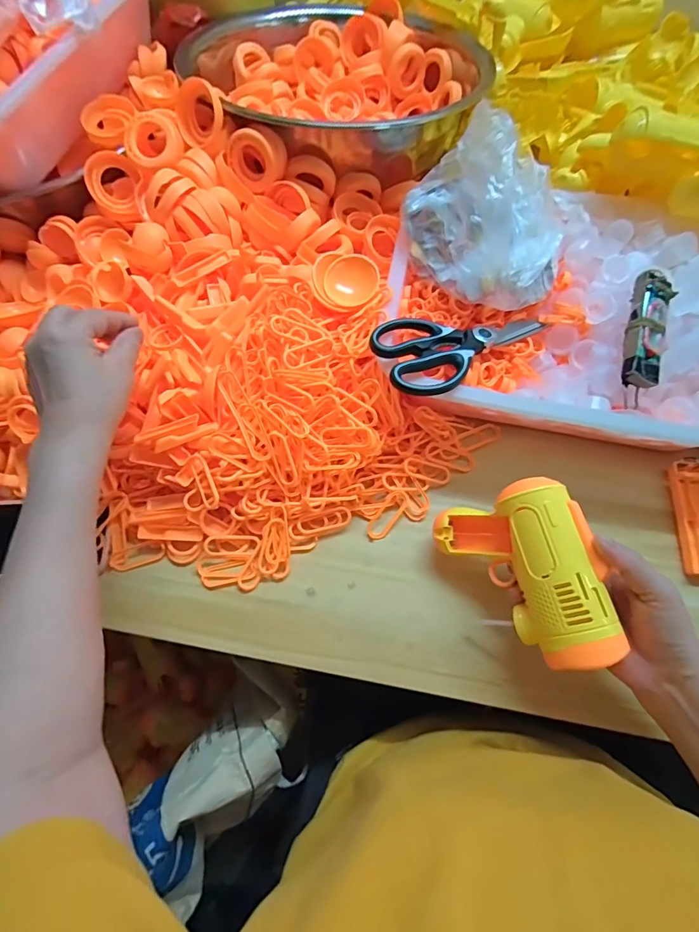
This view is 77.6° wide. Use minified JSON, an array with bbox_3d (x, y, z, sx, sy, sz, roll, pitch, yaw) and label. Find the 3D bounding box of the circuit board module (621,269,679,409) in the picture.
[{"bbox_3d":[0.279,-0.122,0.407,0.036,0.025,0.130,14,81,8],"label":"circuit board module"}]

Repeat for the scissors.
[{"bbox_3d":[0.111,-0.118,0.413,0.186,0.020,0.082,-19,67,-23],"label":"scissors"}]

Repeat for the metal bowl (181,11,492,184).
[{"bbox_3d":[-0.003,-0.507,0.577,0.345,0.093,0.345,-1,67,2],"label":"metal bowl"}]

